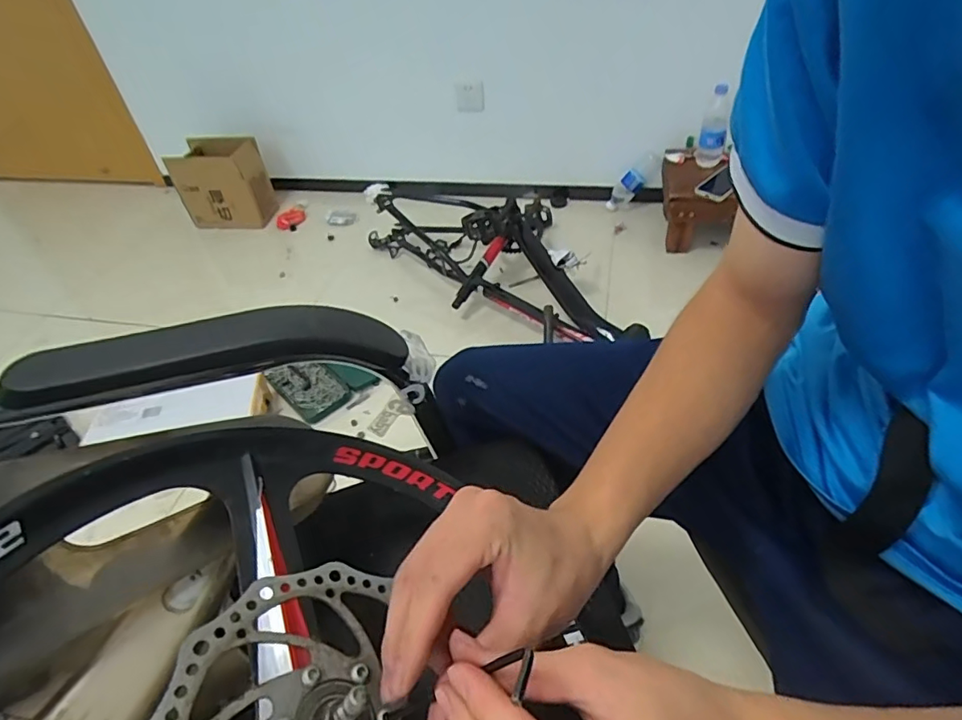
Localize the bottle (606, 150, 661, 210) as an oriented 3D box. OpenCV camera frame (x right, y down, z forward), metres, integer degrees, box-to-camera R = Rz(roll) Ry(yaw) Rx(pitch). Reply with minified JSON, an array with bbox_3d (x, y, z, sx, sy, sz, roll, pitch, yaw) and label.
[{"bbox_3d":[0.487,-0.569,1.719,0.211,0.064,0.062,-49,48,14],"label":"bottle"}]

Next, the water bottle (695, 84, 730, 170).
[{"bbox_3d":[0.634,-0.624,1.457,0.071,0.211,0.076,13,47,19],"label":"water bottle"}]

